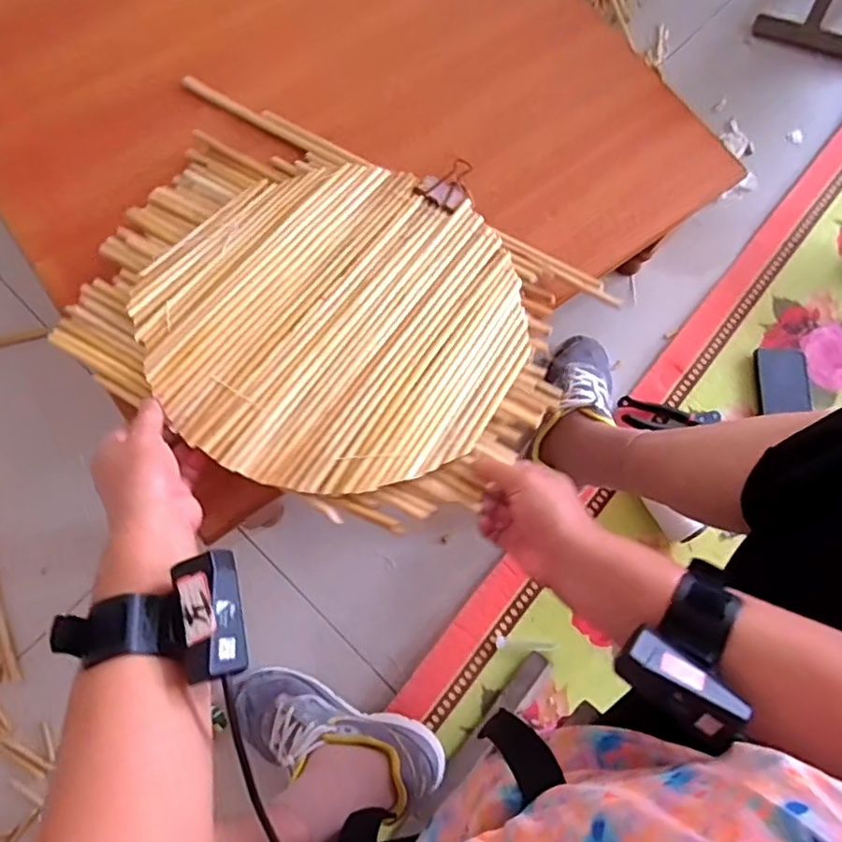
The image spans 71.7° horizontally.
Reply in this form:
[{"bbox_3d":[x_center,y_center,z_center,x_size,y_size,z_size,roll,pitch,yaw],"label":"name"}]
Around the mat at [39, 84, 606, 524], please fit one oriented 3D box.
[{"bbox_3d":[-0.082,-0.115,0.548,0.434,0.021,0.365,27,67,8],"label":"mat"}]

